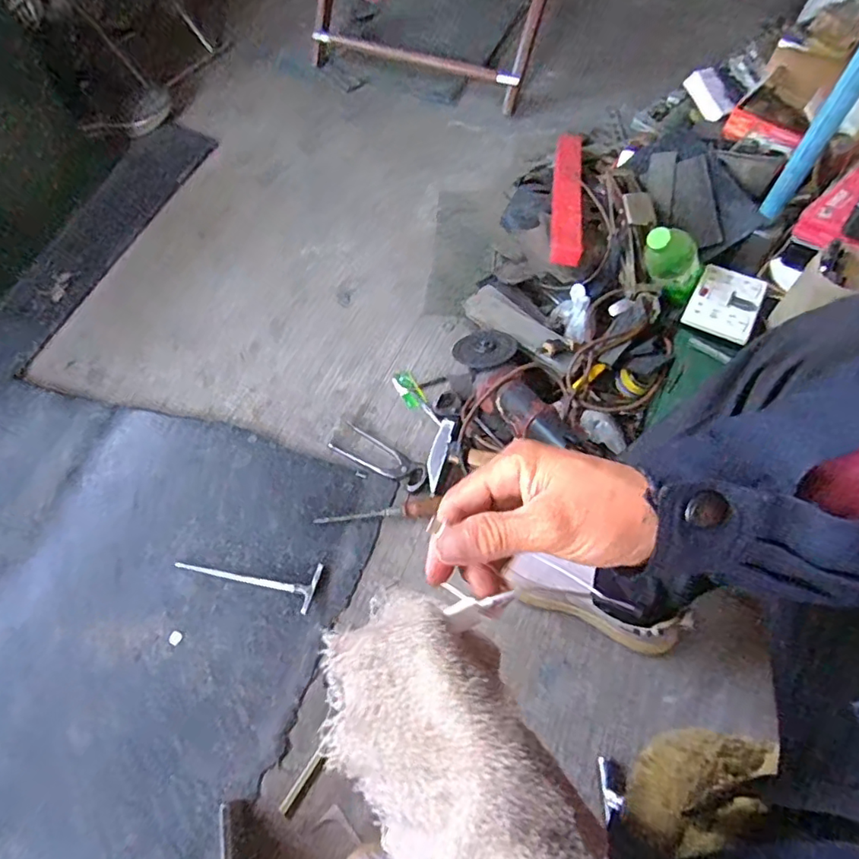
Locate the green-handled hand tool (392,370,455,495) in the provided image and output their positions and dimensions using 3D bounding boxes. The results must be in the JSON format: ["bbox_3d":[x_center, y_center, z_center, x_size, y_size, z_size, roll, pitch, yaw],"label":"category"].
[{"bbox_3d":[0.000,-0.011,0.861,0.065,0.045,0.226,-16,63,-10],"label":"green-handled hand tool"}]

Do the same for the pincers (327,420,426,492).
[{"bbox_3d":[-0.074,0.041,0.838,0.158,0.022,0.053,30,65,14],"label":"pincers"}]

